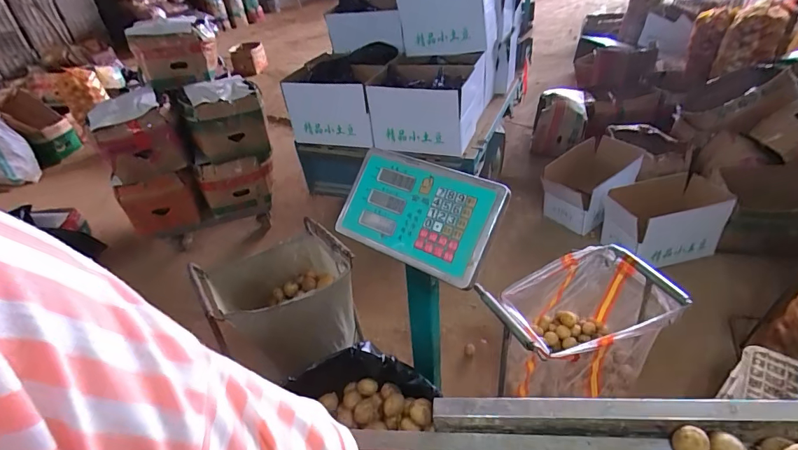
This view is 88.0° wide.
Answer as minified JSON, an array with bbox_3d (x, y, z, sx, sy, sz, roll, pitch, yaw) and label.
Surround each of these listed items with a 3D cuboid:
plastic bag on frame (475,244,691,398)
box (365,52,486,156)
[{"bbox_3d":[0.356,0.216,0.878,0.352,0.266,0.232,-15,37,-10],"label":"plastic bag on frame"},{"bbox_3d":[0.151,-0.551,1.786,0.402,0.281,0.518,11,41,24],"label":"box"}]

